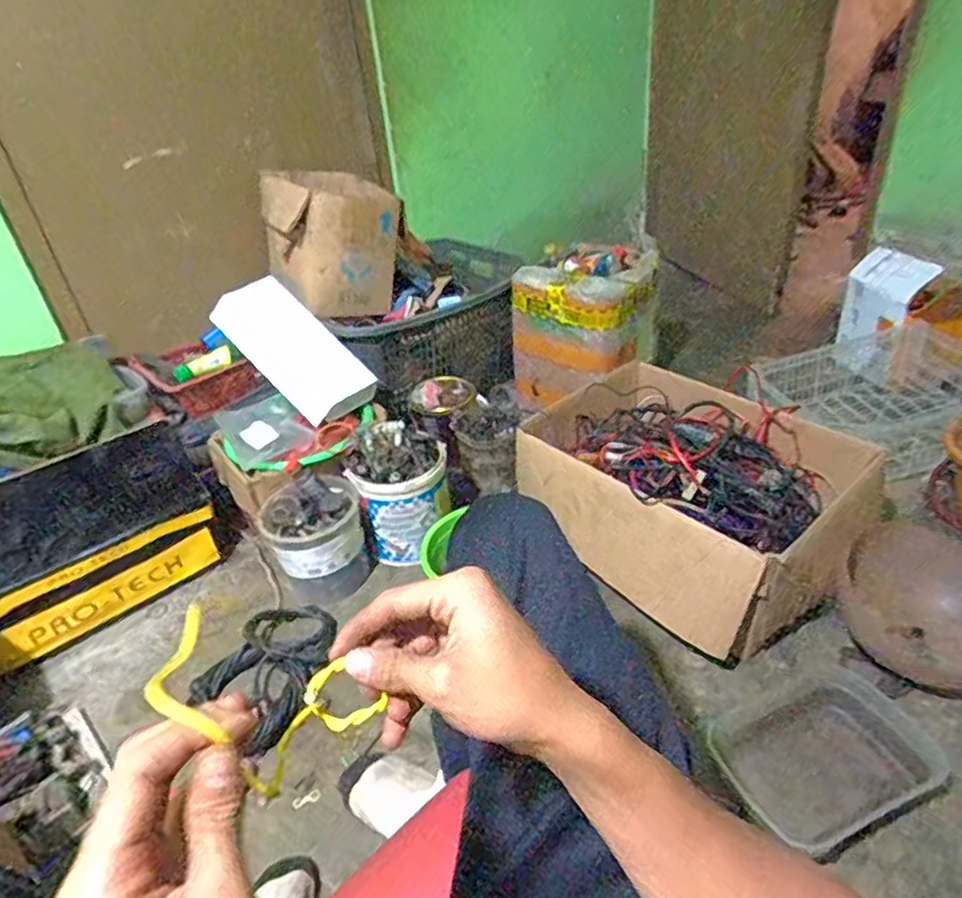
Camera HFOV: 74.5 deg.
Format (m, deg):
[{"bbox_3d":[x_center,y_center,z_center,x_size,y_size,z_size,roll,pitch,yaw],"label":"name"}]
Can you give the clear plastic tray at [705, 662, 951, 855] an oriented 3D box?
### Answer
[{"bbox_3d":[0.435,0.379,0.800,0.265,0.048,0.171,-19,36,-18],"label":"clear plastic tray"}]

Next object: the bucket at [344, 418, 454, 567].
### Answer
[{"bbox_3d":[-0.144,0.074,1.181,0.171,0.213,0.174,-4,34,3],"label":"bucket"}]

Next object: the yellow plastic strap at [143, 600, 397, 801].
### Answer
[{"bbox_3d":[-0.098,0.120,0.291,0.063,0.123,0.059,23,70,37],"label":"yellow plastic strap"}]

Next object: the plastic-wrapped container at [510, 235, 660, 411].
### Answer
[{"bbox_3d":[0.250,-0.301,1.511,0.296,0.304,0.280,9,37,22],"label":"plastic-wrapped container"}]

